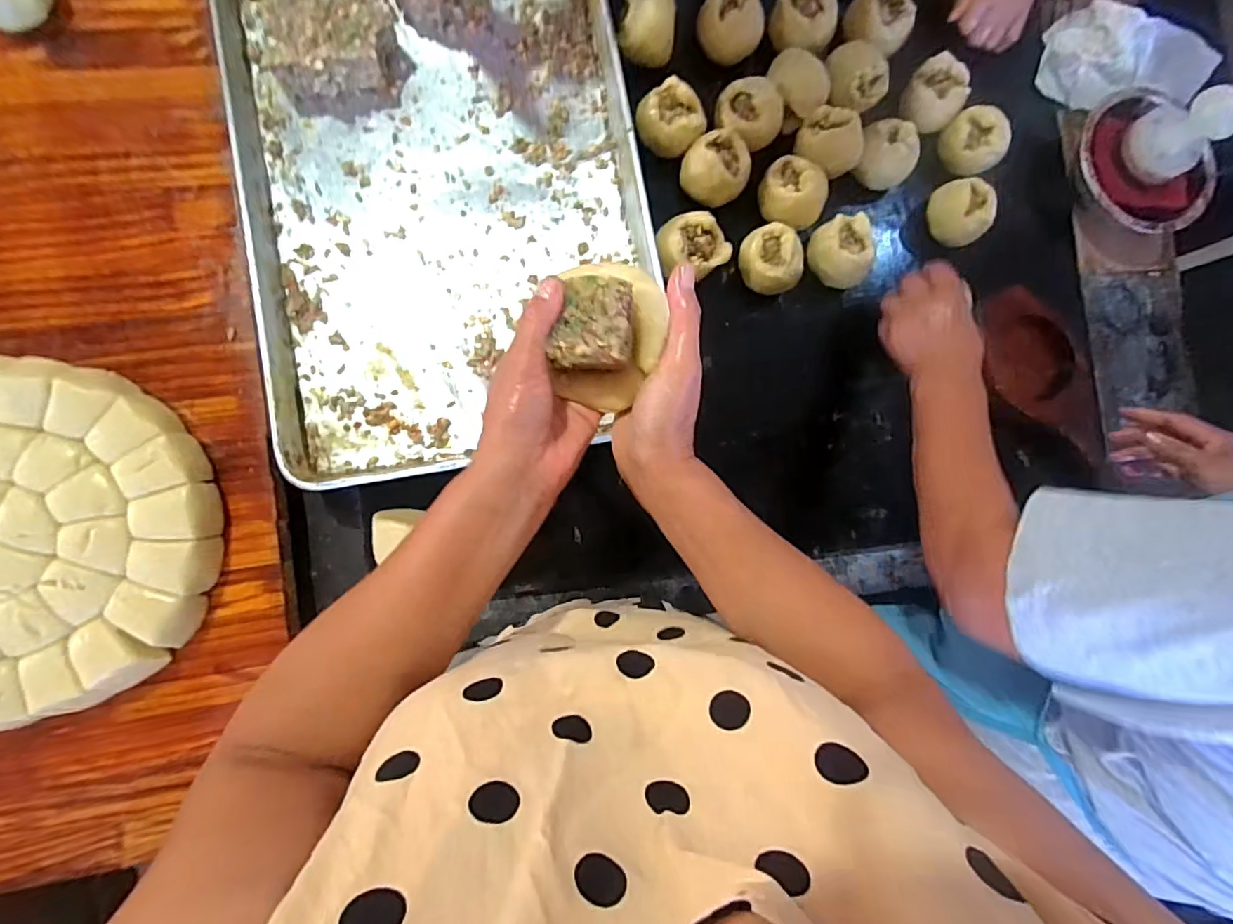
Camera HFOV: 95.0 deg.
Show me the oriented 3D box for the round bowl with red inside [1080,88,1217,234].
[{"bbox_3d":[0.667,-0.379,0.709,0.162,0.030,0.181,-4,88,-8],"label":"round bowl with red inside"}]

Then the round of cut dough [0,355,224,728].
[{"bbox_3d":[-0.539,0.066,0.502,0.318,0.046,0.303,1,86,-8],"label":"round of cut dough"}]

